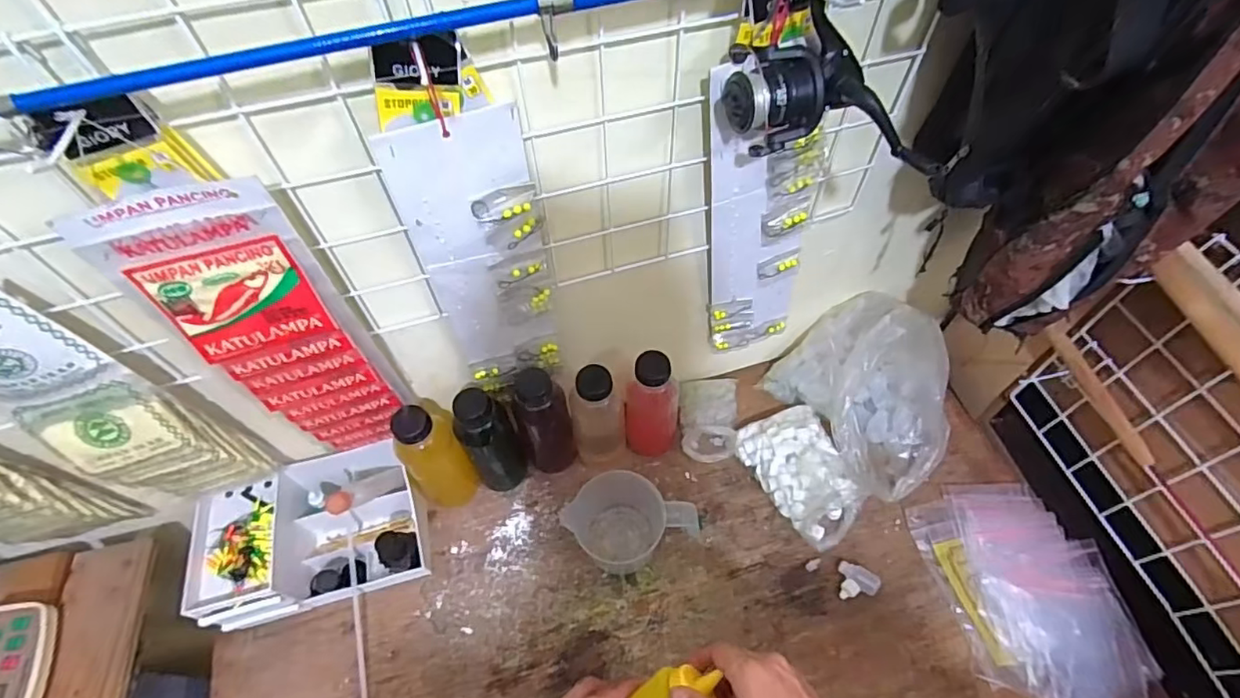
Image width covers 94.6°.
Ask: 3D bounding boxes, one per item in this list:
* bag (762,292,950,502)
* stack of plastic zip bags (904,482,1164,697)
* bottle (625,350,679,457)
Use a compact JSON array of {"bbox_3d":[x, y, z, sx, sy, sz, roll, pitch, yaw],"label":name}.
[{"bbox_3d":[0.317,0.049,0.720,0.146,0.159,0.227,-25,59,-14],"label":"bag"},{"bbox_3d":[0.471,0.279,0.659,0.187,0.026,0.249,-9,56,-4],"label":"stack of plastic zip bags"},{"bbox_3d":[0.040,0.080,0.702,0.063,0.189,0.059,6,56,6],"label":"bottle"}]

